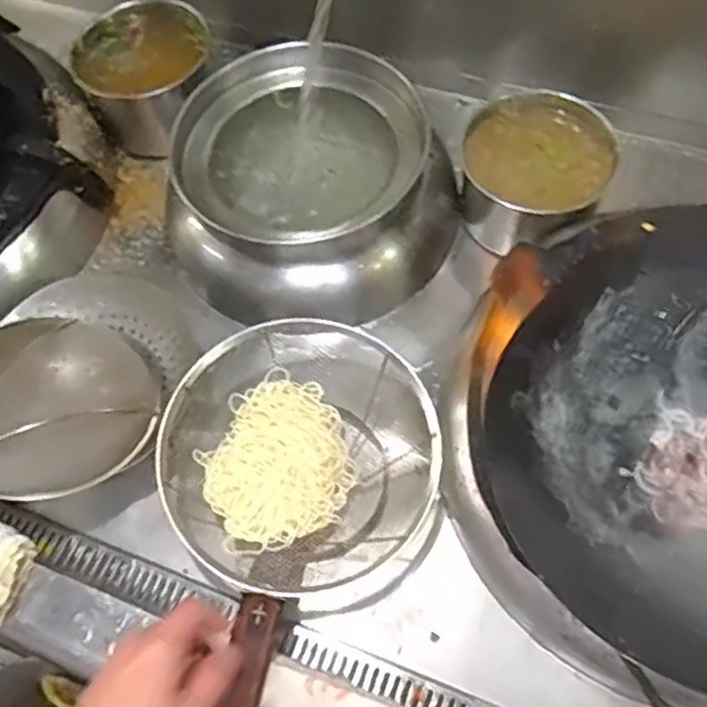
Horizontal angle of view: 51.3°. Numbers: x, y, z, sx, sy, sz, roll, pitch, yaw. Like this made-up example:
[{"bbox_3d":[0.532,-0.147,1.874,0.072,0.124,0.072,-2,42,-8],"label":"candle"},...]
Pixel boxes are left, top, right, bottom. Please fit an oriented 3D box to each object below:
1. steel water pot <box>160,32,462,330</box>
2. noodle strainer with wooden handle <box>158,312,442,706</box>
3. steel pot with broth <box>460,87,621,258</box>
[{"bbox_3d":[-0.060,-0.206,0.941,0.349,0.205,0.279,27,66,17],"label":"steel water pot"},{"bbox_3d":[-0.079,0.214,0.710,0.282,0.142,0.635,7,49,7],"label":"noodle strainer with wooden handle"},{"bbox_3d":[0.234,-0.227,0.963,0.179,0.146,0.173,-1,61,3],"label":"steel pot with broth"}]

